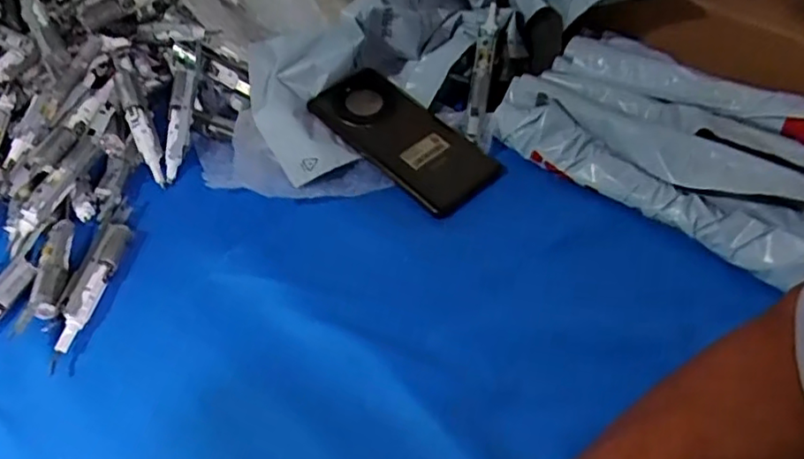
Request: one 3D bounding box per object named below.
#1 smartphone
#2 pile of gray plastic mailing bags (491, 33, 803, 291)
[{"bbox_3d":[0.002,-0.080,0.518,0.172,0.013,0.079,40,66,23],"label":"smartphone"},{"bbox_3d":[0.223,-0.067,0.477,0.294,0.061,0.145,33,59,27],"label":"pile of gray plastic mailing bags"}]

